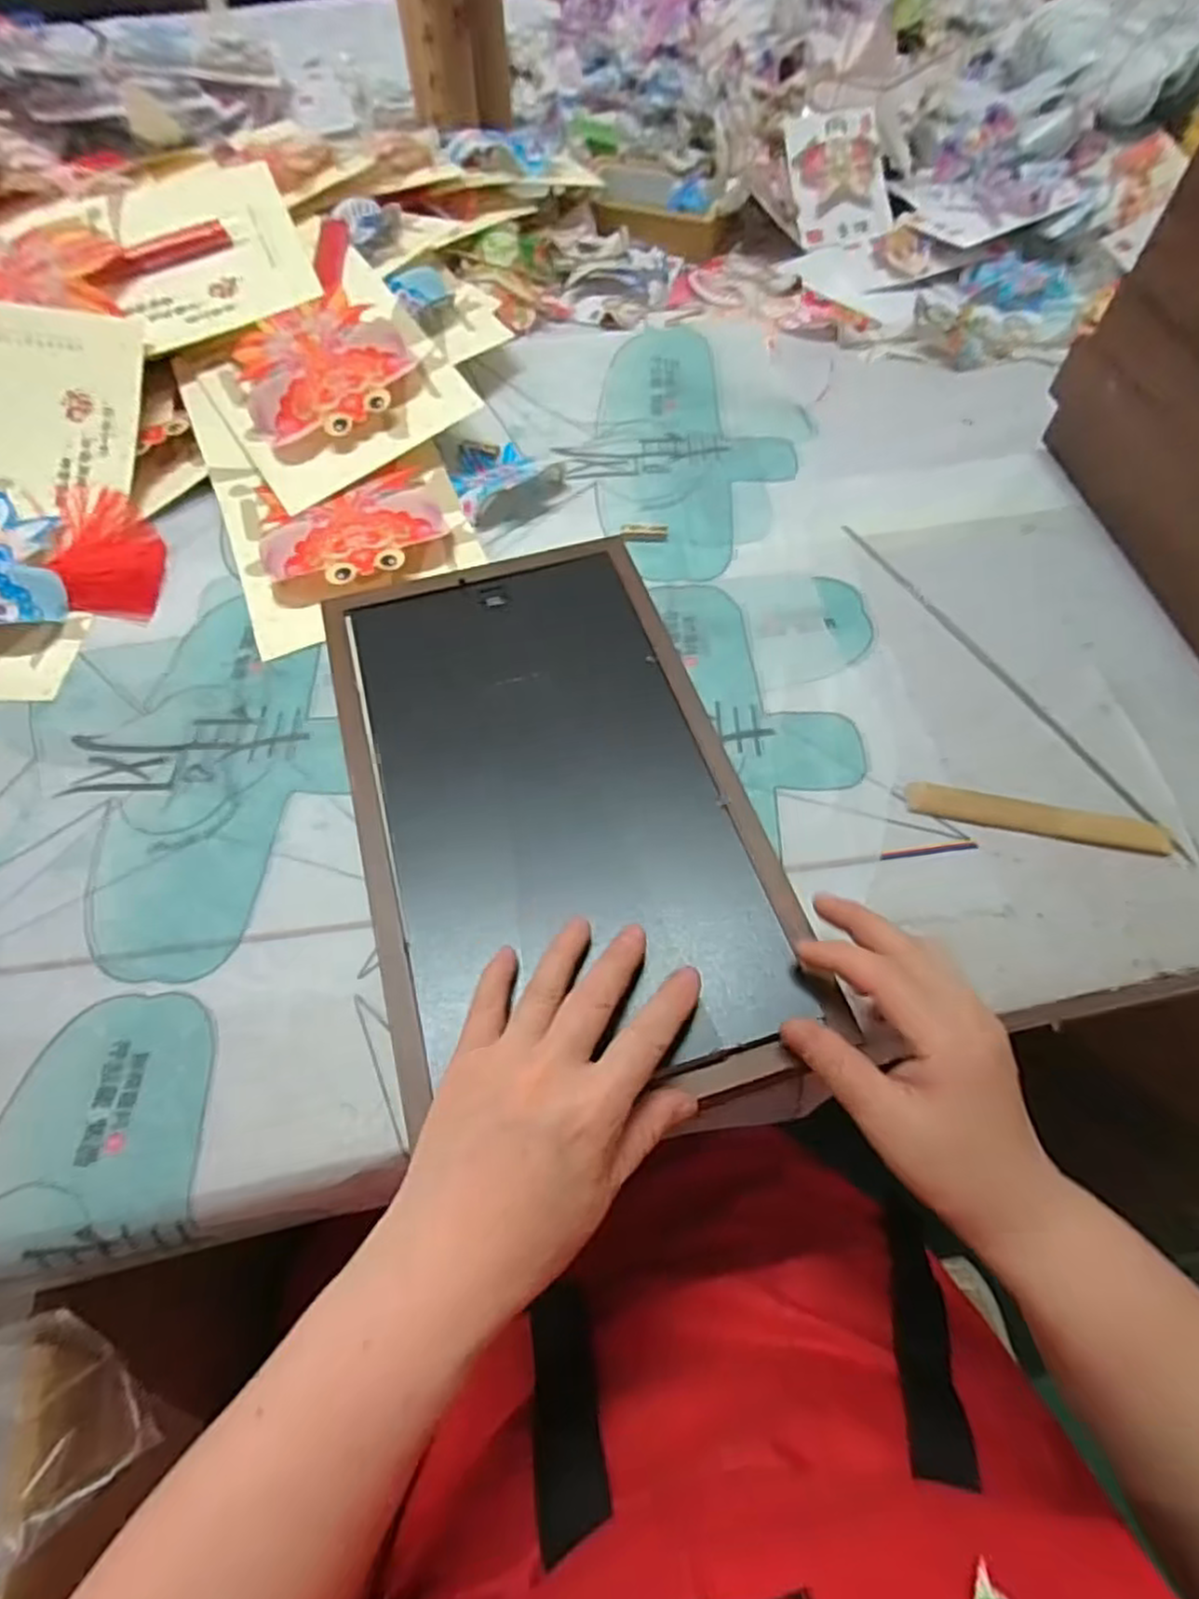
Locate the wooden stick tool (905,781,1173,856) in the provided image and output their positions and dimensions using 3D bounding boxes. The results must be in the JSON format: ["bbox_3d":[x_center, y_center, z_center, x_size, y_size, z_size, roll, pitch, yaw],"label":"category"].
[{"bbox_3d":[0.253,0.009,0.424,0.142,0.007,0.020,9,60,6],"label":"wooden stick tool"}]

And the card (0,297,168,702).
[{"bbox_3d":[-0.436,-0.220,0.535,0.189,0.041,0.321,1,76,-9],"label":"card"}]

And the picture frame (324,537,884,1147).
[{"bbox_3d":[-0.026,-0.004,0.393,0.199,0.025,0.352,-15,63,-8],"label":"picture frame"}]

